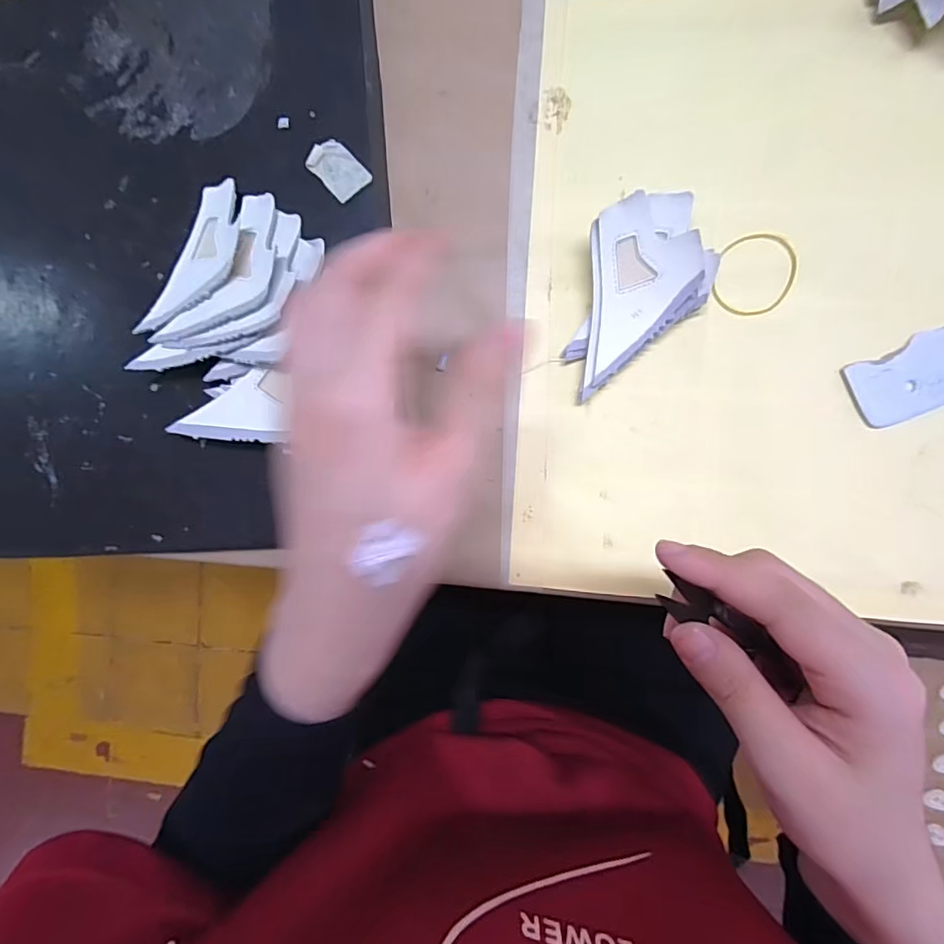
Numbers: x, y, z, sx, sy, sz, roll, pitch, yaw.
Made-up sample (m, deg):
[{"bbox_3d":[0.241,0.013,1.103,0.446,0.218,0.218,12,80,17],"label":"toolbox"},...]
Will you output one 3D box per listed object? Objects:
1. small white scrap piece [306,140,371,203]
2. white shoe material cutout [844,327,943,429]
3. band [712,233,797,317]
[{"bbox_3d":[-0.068,-0.154,0.268,0.020,0.004,0.031,-44,89,4],"label":"small white scrap piece"},{"bbox_3d":[0.218,-0.046,0.262,0.053,0.004,0.036,-25,90,4],"label":"white shoe material cutout"},{"bbox_3d":[0.143,-0.099,0.267,0.037,0.004,0.040,0,92,4],"label":"band"}]

